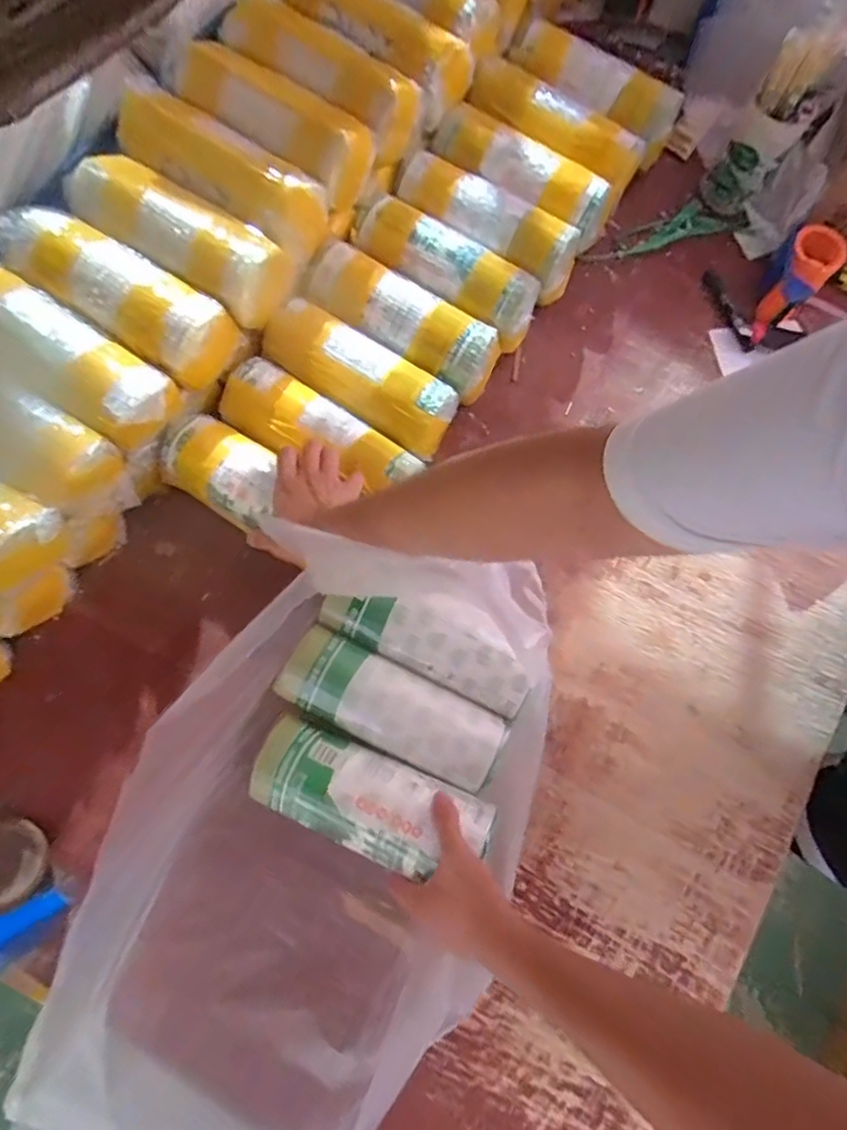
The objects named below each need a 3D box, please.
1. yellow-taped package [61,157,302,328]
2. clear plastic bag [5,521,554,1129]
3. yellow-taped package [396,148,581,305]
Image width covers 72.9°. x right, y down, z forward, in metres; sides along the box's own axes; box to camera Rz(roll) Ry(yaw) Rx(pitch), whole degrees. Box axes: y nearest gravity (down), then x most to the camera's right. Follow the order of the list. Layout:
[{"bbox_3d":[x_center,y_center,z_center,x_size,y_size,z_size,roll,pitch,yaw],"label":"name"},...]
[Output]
[{"bbox_3d":[-0.274,-0.377,0.654,0.259,0.074,0.098,32,77,6],"label":"yellow-taped package"},{"bbox_3d":[-0.105,0.278,0.557,0.338,0.184,0.567,21,76,5],"label":"clear plastic bag"},{"bbox_3d":[0.089,-0.453,0.760,0.251,0.070,0.088,32,77,6],"label":"yellow-taped package"}]

